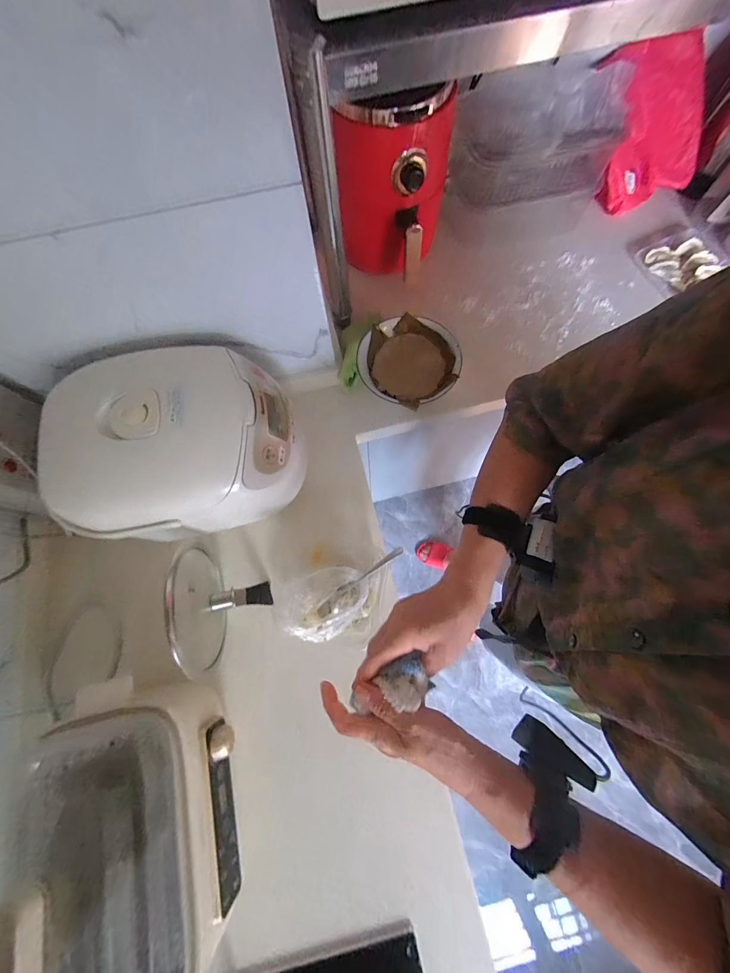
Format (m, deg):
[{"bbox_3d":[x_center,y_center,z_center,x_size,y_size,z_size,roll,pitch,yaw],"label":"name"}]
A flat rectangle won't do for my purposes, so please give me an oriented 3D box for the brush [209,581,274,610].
[{"bbox_3d":[-0.189,0.174,0.532,0.024,0.114,0.034,-22,73,17],"label":"brush"}]

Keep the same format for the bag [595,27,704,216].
[{"bbox_3d":[0.614,-0.744,0.718,0.263,0.191,0.169,-8,73,-1],"label":"bag"}]

